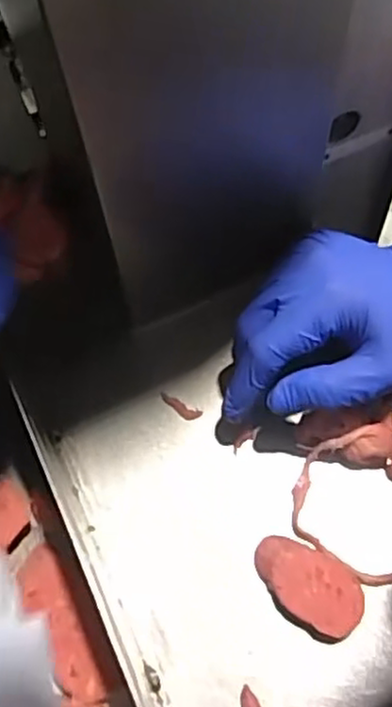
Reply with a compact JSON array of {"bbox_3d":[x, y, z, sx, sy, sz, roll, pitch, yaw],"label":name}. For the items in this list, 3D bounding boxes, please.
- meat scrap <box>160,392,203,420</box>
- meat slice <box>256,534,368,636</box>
[{"bbox_3d":[-0.010,0.031,0.404,0.027,0.007,0.009,28,69,14],"label":"meat scrap"},{"bbox_3d":[0.055,0.114,0.349,0.057,0.012,0.032,34,71,16],"label":"meat slice"}]

